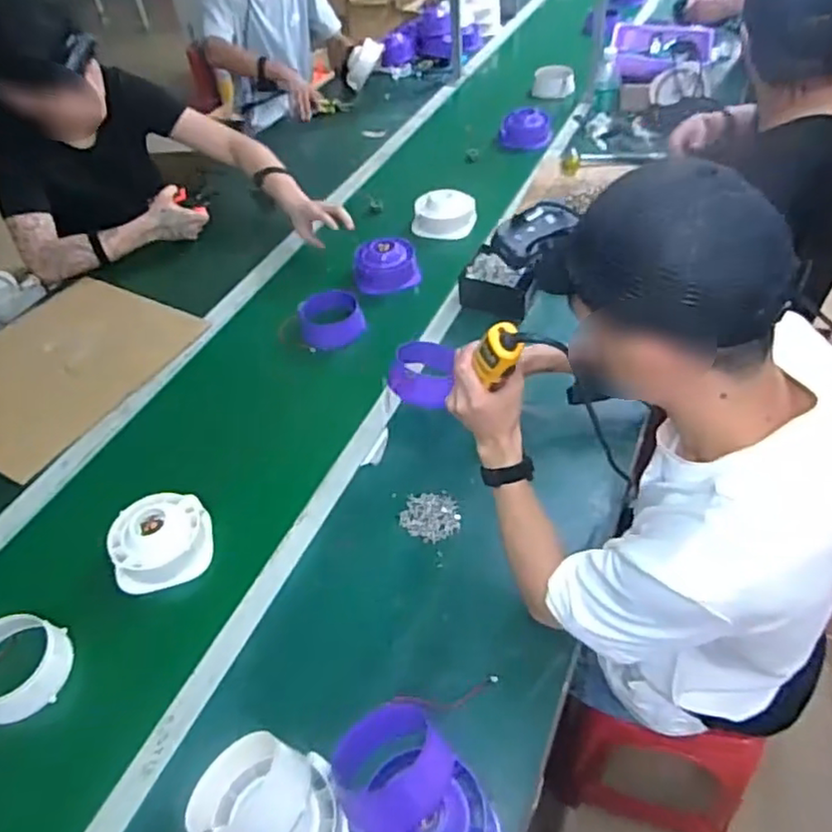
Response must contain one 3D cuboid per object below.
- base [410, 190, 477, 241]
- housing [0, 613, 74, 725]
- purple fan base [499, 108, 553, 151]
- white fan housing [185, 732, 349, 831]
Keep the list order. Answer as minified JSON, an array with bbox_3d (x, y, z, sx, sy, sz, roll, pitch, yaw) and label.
[{"bbox_3d":[0.065,-0.460,1.499,0.147,0.060,0.140,-5,48,1],"label":"base"},{"bbox_3d":[-0.523,0.330,0.848,0.143,0.062,0.128,14,51,17],"label":"housing"},{"bbox_3d":[0.295,-0.772,1.757,0.139,0.067,0.130,7,49,11],"label":"purple fan base"},{"bbox_3d":[-0.153,0.414,0.674,0.144,0.089,0.138,-3,48,3],"label":"white fan housing"}]

